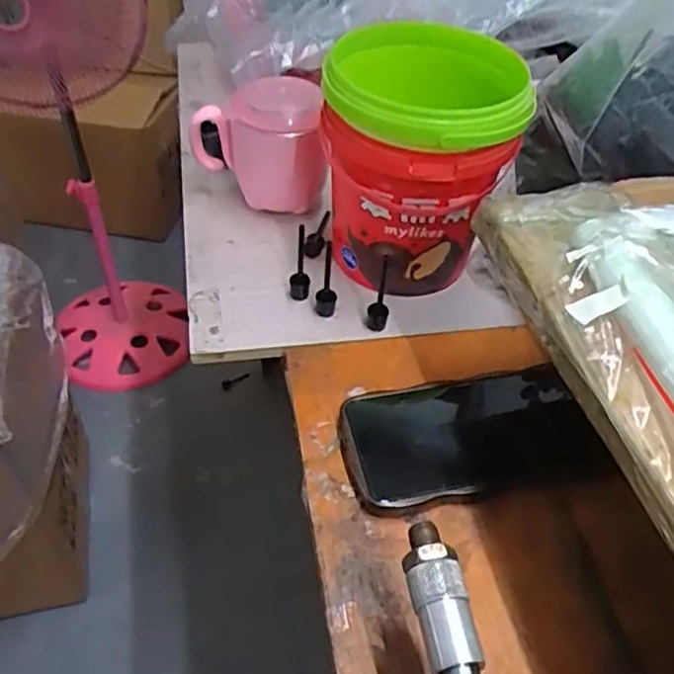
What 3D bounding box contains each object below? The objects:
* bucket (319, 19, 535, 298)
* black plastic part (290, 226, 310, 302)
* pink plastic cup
[{"bbox_3d":[0.052,-0.121,0.475,0.120,0.149,0.128,2,47,-2],"label":"bucket"},{"bbox_3d":[-0.027,-0.053,0.470,0.014,0.055,0.018,-13,49,-15],"label":"black plastic part"},{"bbox_3d":[-0.064,-0.148,0.533,0.099,0.097,0.071,-6,48,-8],"label":"pink plastic cup"}]

